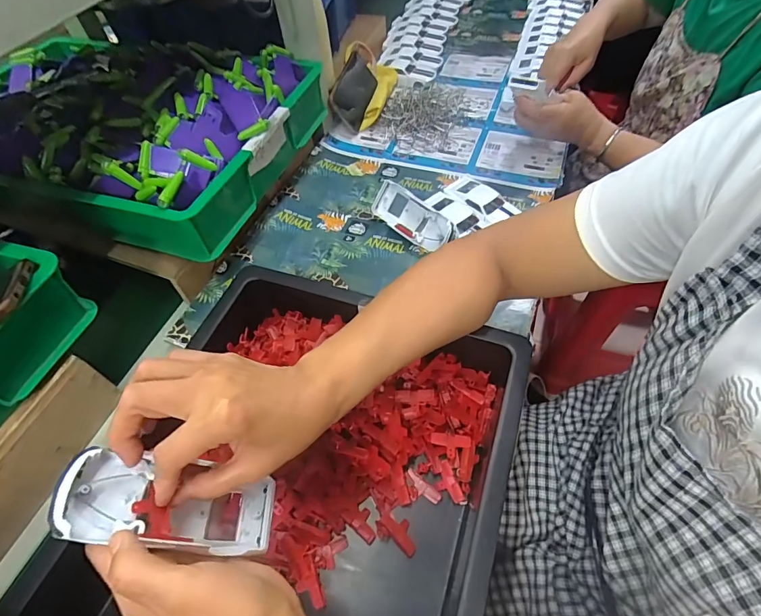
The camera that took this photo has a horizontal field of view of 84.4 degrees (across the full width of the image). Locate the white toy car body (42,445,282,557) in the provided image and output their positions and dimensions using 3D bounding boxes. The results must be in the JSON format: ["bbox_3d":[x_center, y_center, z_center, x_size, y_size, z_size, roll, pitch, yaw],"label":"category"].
[{"bbox_3d":[-0.136,0.130,0.277,0.130,0.029,0.050,26,49,-27],"label":"white toy car body"}]

